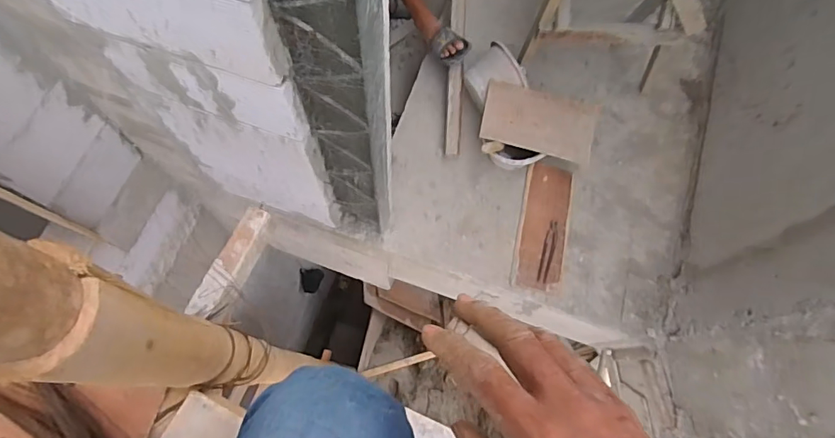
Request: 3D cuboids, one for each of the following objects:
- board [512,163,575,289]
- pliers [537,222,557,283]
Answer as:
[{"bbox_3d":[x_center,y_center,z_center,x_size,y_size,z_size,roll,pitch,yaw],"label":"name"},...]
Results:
[{"bbox_3d":[0.436,0.026,1.666,0.164,0.014,0.433,11,76,3],"label":"board"},{"bbox_3d":[0.442,0.108,1.637,0.040,0.019,0.213,17,71,3],"label":"pliers"}]

